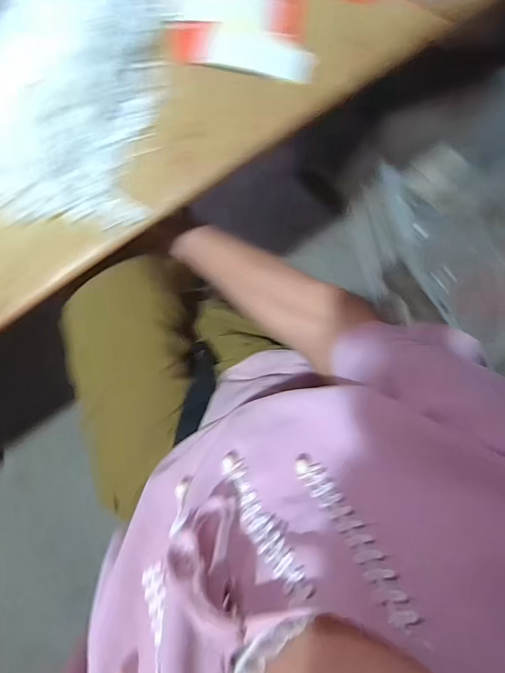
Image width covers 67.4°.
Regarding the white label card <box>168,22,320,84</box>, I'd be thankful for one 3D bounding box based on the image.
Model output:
[{"bbox_3d":[-0.007,-0.261,0.345,0.129,0.004,0.038,6,100,-5],"label":"white label card"}]

